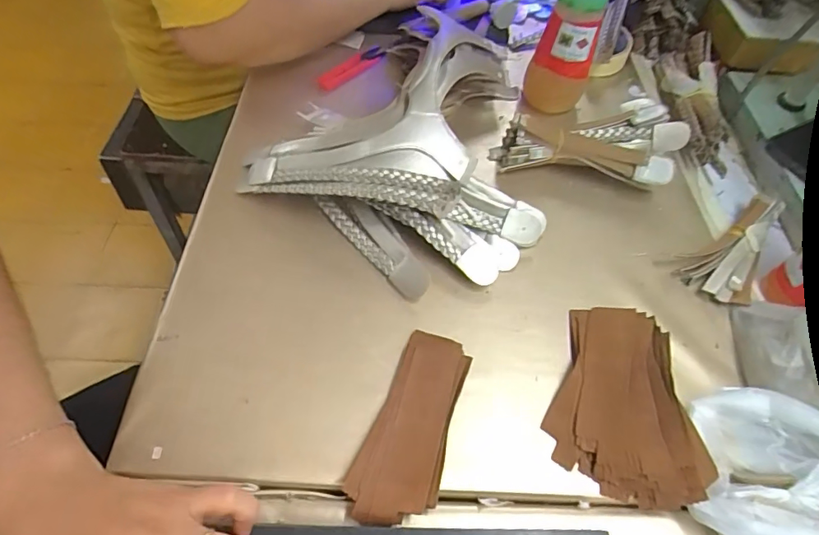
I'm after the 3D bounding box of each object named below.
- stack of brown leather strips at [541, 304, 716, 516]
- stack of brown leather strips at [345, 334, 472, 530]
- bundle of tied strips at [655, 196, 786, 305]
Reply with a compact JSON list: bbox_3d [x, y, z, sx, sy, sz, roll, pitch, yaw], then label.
[{"bbox_3d":[0.158,0.091,0.346,0.098,0.034,0.129,21,57,12],"label":"stack of brown leather strips"},{"bbox_3d":[0.004,0.106,0.336,0.053,0.019,0.133,18,56,10],"label":"stack of brown leather strips"},{"bbox_3d":[0.292,-0.013,0.431,0.120,0.028,0.066,-25,60,-19],"label":"bundle of tied strips"}]

